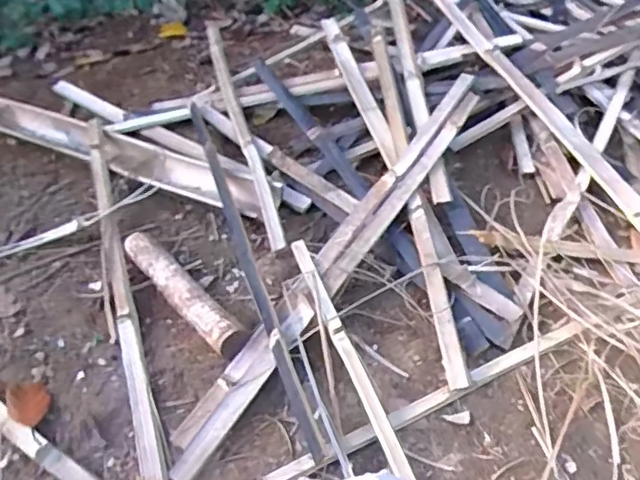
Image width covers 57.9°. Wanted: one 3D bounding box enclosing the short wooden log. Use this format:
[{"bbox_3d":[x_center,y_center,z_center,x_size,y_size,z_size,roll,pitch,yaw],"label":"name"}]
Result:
[{"bbox_3d":[-0.237,0.090,0.997,0.059,0.064,0.347,-34,53,-22],"label":"short wooden log"}]

